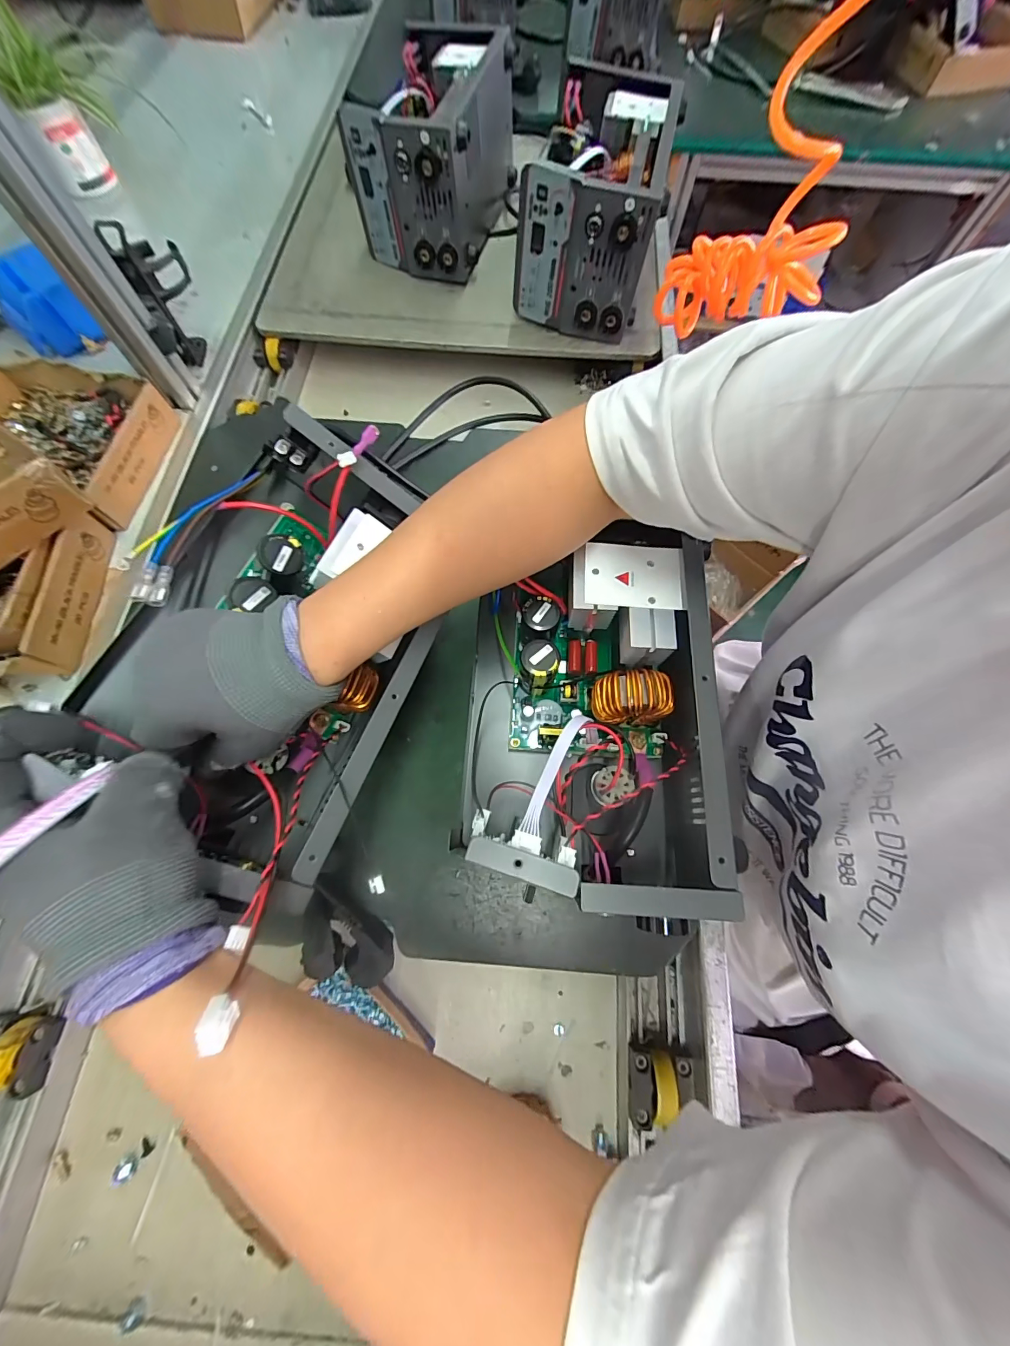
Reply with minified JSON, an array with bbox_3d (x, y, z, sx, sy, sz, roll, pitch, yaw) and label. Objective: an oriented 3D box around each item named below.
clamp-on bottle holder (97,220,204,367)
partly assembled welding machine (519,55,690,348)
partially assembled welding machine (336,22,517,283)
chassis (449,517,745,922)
[{"bbox_3d":[-0.409,-0.453,0.541,0.062,0.149,0.119,-19,72,-7],"label":"clamp-on bottle holder"},{"bbox_3d":[0.133,-0.655,0.611,0.169,0.159,0.312,15,71,5],"label":"partly assembled welding machine"},{"bbox_3d":[-0.101,-0.777,0.648,0.173,0.156,0.294,16,70,4],"label":"partially assembled welding machine"},{"bbox_3d":[0.061,0.038,0.352,0.174,0.161,0.255,5,71,1],"label":"chassis"}]

